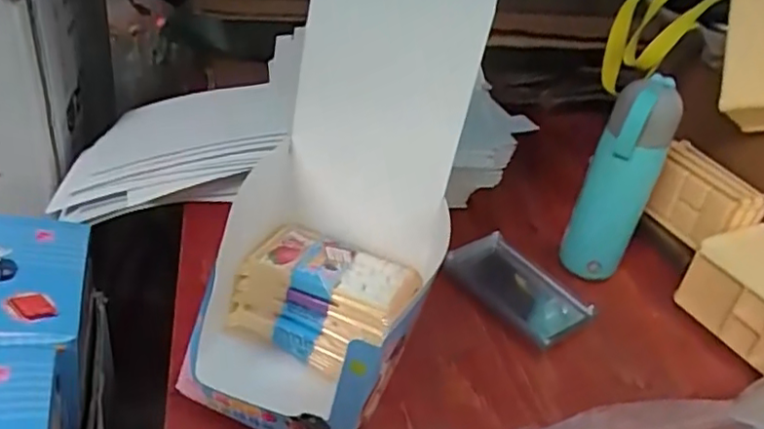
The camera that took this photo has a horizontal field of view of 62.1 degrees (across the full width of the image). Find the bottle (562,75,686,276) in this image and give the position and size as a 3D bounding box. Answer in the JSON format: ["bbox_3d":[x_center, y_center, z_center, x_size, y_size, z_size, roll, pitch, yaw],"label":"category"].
[{"bbox_3d":[0.241,-0.032,0.646,0.066,0.205,0.063,20,35,17],"label":"bottle"}]

